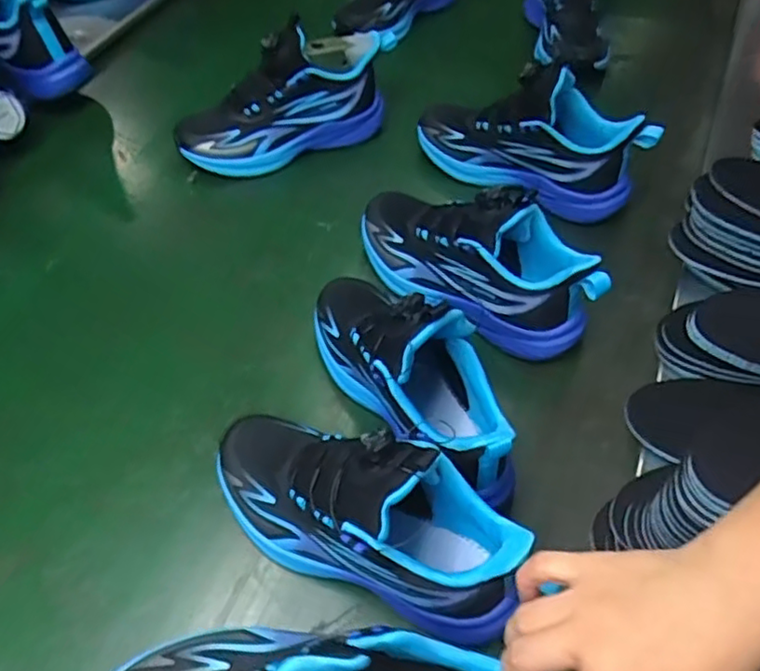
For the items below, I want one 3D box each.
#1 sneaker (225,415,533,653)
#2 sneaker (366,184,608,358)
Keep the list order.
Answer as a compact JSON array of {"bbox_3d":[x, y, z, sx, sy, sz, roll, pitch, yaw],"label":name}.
[{"bbox_3d":[-0.018,0.112,0.429,0.221,0.135,0.082,22,57,16],"label":"sneaker"},{"bbox_3d":[0.081,-0.072,0.568,0.233,0.117,0.086,35,61,24],"label":"sneaker"}]

